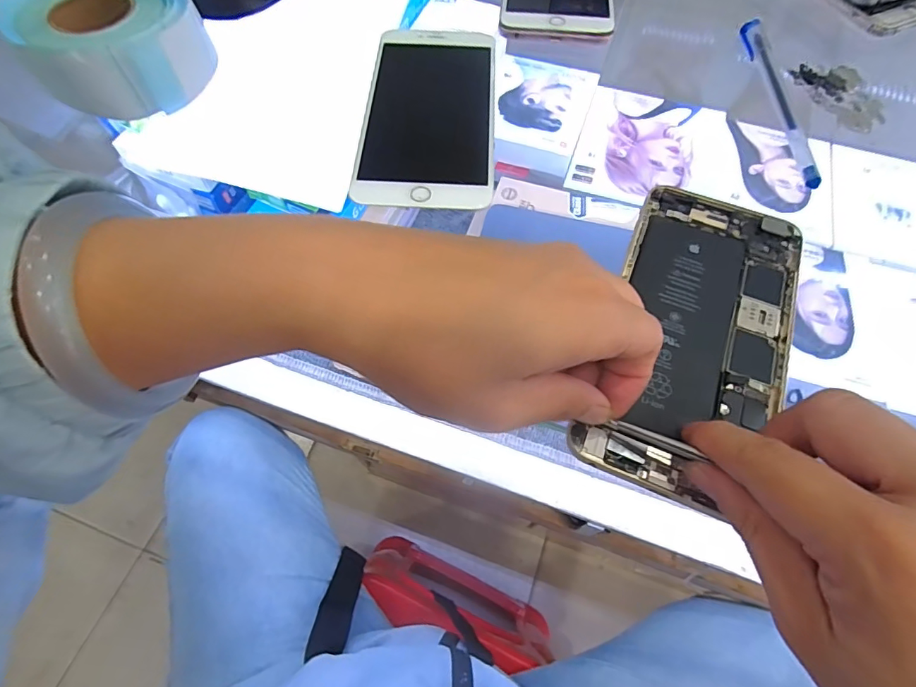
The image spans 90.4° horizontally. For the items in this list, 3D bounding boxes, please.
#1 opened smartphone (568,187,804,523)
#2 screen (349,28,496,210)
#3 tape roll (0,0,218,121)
[{"bbox_3d":[0.106,-0.010,0.201,0.076,0.013,0.157,25,64,12],"label":"opened smartphone"},{"bbox_3d":[-0.016,-0.139,0.269,0.074,0.007,0.150,2,63,1],"label":"screen"},{"bbox_3d":[-0.197,-0.175,0.263,0.096,0.042,0.092,-33,68,-16],"label":"tape roll"}]

